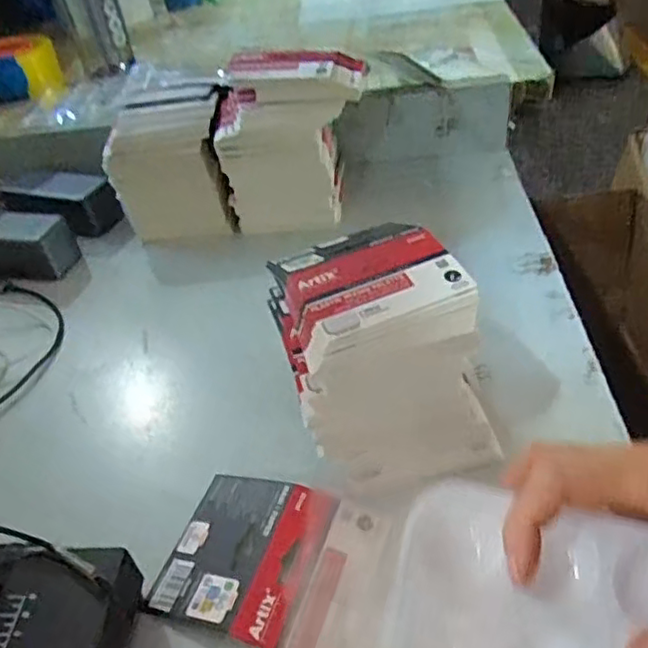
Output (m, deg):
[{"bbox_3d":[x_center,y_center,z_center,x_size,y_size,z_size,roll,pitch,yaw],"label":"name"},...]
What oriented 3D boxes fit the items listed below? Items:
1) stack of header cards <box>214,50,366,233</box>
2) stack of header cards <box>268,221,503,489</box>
[{"bbox_3d":[-0.029,-0.193,0.674,0.144,0.151,0.097,-2,40,7],"label":"stack of header cards"},{"bbox_3d":[0.035,0.015,0.440,0.122,0.120,0.145,-14,41,-7],"label":"stack of header cards"}]

